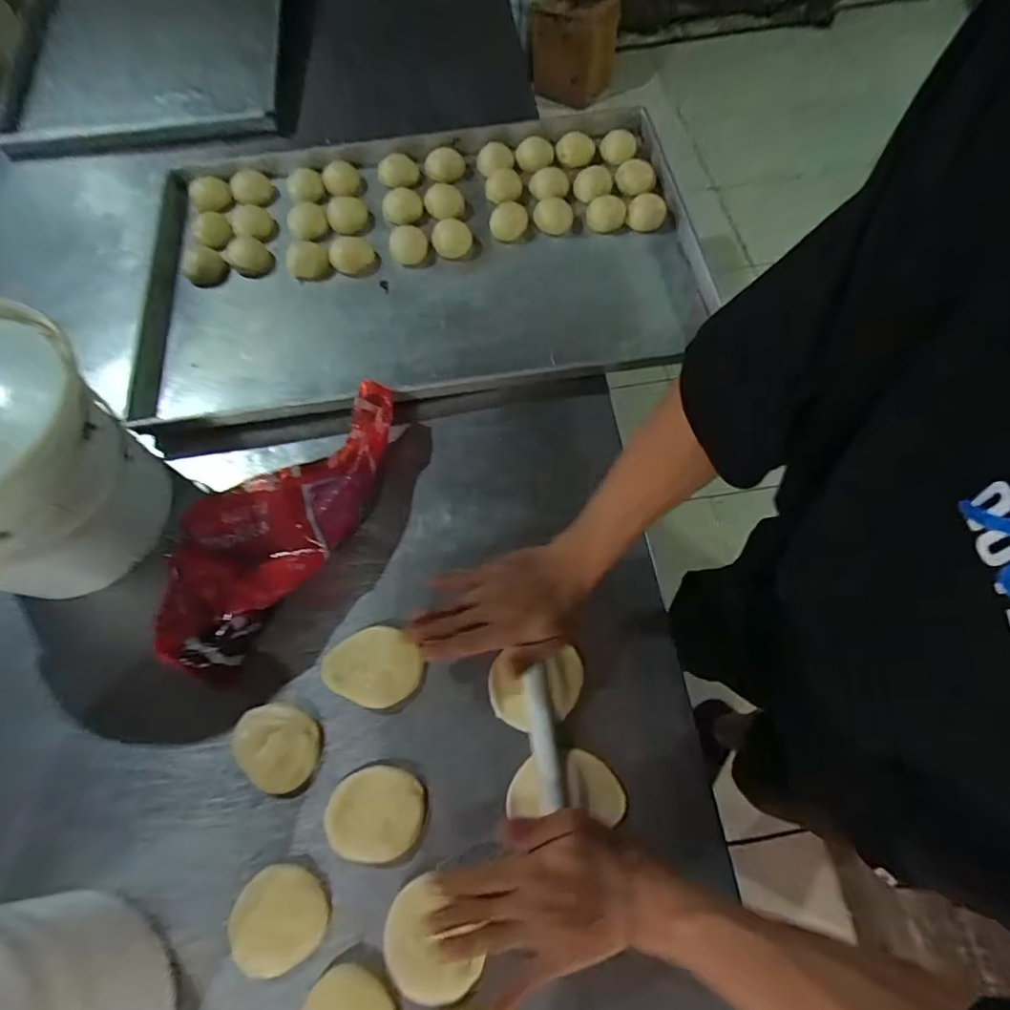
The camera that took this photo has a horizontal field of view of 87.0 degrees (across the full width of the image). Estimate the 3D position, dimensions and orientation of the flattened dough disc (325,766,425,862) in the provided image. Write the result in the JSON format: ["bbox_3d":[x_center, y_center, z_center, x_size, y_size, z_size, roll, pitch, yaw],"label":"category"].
[{"bbox_3d":[-0.112,0.265,0.457,0.081,0.018,0.069,3,66,4],"label":"flattened dough disc"}]

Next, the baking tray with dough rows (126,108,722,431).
[{"bbox_3d":[-0.108,-0.331,0.706,0.718,0.037,0.449,-9,66,-1],"label":"baking tray with dough rows"}]

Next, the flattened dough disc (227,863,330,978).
[{"bbox_3d":[-0.185,0.336,0.434,0.072,0.021,0.070,-1,66,2],"label":"flattened dough disc"}]

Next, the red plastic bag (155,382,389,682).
[{"bbox_3d":[-0.228,0.009,0.550,0.139,0.054,0.329,35,72,16],"label":"red plastic bag"}]

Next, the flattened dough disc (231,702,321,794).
[{"bbox_3d":[-0.209,0.218,0.487,0.079,0.015,0.064,35,72,16],"label":"flattened dough disc"}]

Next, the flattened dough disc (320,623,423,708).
[{"bbox_3d":[-0.128,0.155,0.515,0.094,0.015,0.072,4,67,4],"label":"flattened dough disc"}]

